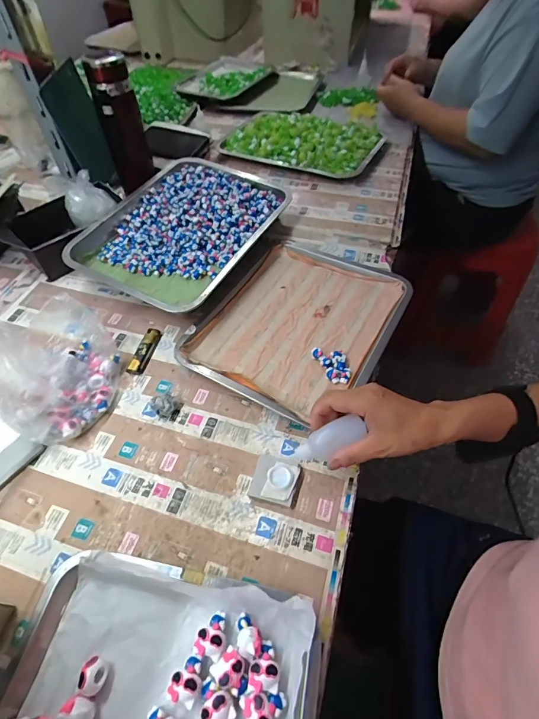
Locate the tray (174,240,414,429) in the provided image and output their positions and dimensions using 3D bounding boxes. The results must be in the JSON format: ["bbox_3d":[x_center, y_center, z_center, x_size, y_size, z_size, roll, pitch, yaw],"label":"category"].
[{"bbox_3d":[0.044,-0.055,0.577,0.257,0.048,0.303,25,57,19],"label":"tray"}]

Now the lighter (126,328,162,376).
[{"bbox_3d":[-0.182,-0.012,0.555,0.021,0.015,0.080,10,54,9],"label":"lighter"}]

